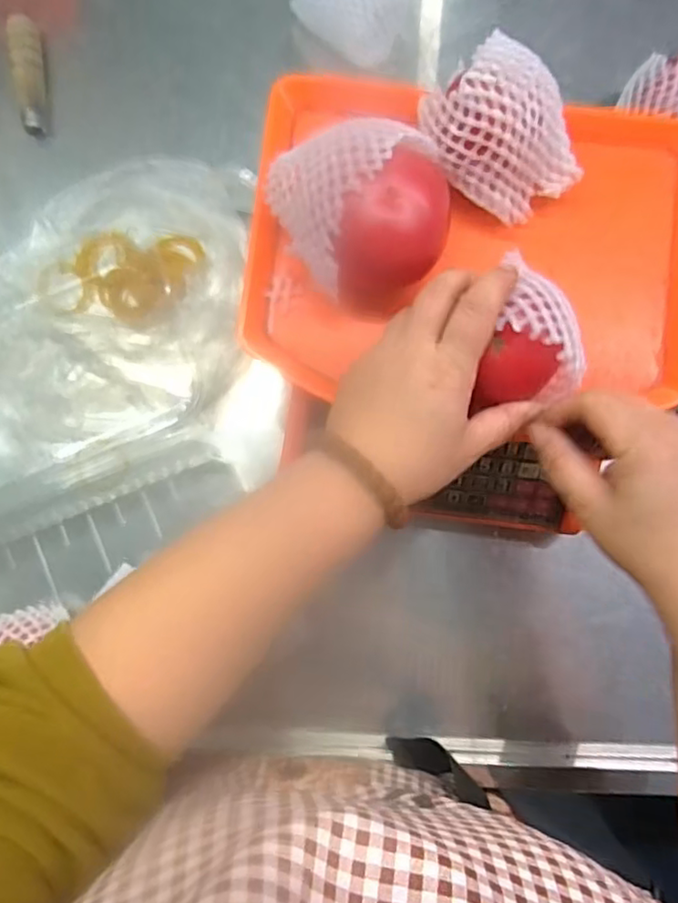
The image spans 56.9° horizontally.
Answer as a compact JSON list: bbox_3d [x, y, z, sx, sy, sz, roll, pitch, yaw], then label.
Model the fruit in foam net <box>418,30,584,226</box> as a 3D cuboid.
[{"bbox_3d":[0.096,-0.192,0.372,0.069,0.058,0.094,-34,86,-2],"label":"fruit in foam net"}]

